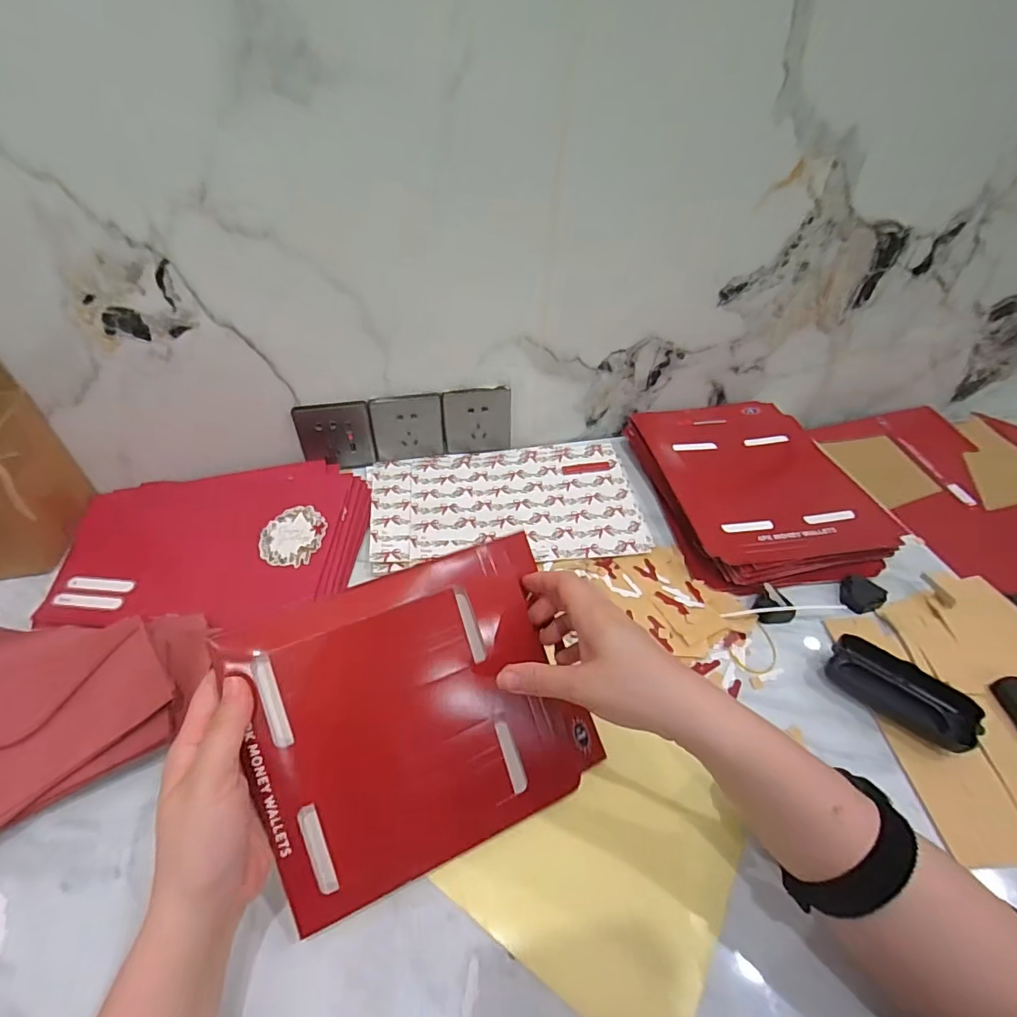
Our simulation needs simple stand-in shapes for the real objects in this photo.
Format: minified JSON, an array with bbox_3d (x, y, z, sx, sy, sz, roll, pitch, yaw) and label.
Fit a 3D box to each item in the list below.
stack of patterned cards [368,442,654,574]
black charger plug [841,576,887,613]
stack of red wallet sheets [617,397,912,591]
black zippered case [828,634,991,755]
[{"bbox_3d":[-0.005,-0.012,0.610,0.306,0.014,0.186,-3,46,-6],"label":"stack of patterned cards"},{"bbox_3d":[0.362,0.085,0.530,0.036,0.020,0.039,-21,50,-22],"label":"black charger plug"},{"bbox_3d":[0.289,-0.032,0.616,0.229,0.038,0.271,-6,46,-10],"label":"stack of red wallet sheets"},{"bbox_3d":[0.341,0.158,0.450,0.048,0.034,0.109,-33,56,-30],"label":"black zippered case"}]

